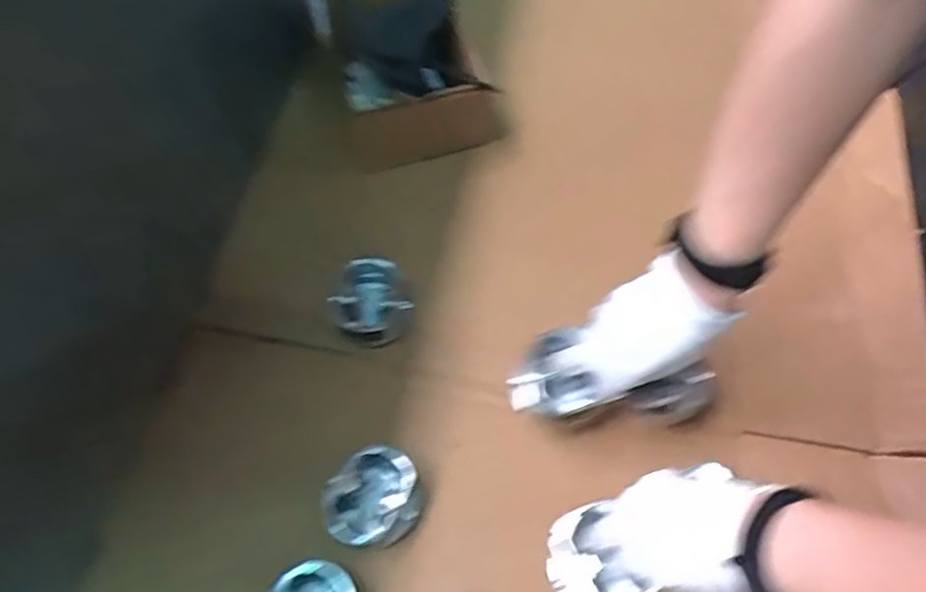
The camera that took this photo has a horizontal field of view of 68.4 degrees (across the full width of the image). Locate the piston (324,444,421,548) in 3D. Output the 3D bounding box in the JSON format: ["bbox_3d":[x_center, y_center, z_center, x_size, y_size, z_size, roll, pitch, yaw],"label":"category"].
[{"bbox_3d":[-0.075,0.166,0.558,0.079,0.036,0.070,-27,64,-17],"label":"piston"}]

